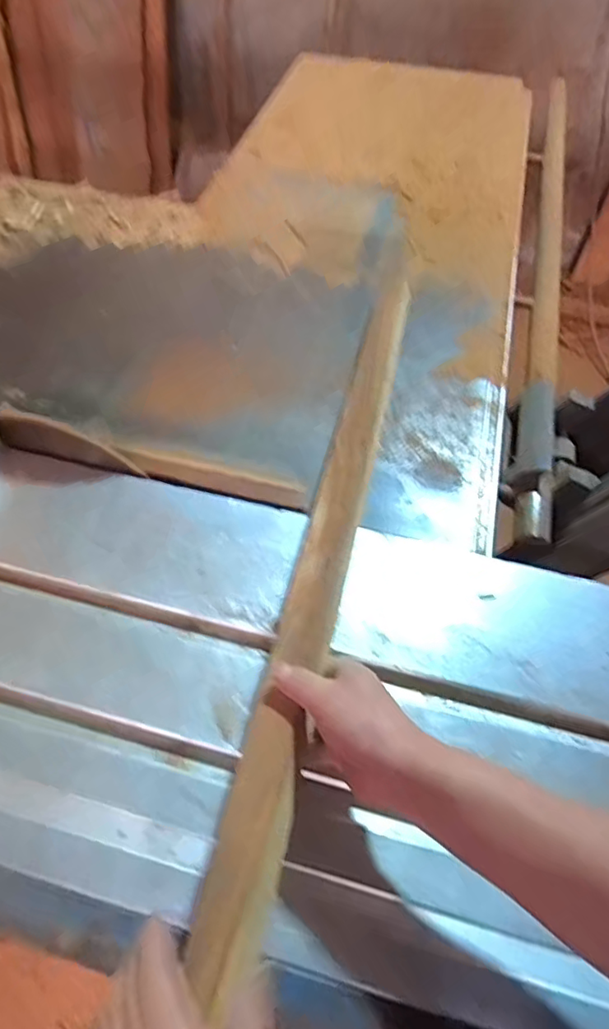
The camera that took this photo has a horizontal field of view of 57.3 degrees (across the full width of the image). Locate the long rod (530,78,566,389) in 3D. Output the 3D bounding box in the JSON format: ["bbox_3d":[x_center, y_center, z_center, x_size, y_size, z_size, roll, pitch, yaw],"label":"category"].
[{"bbox_3d":[0.442,-0.559,0.997,0.043,0.052,0.989,11,54,9],"label":"long rod"}]

